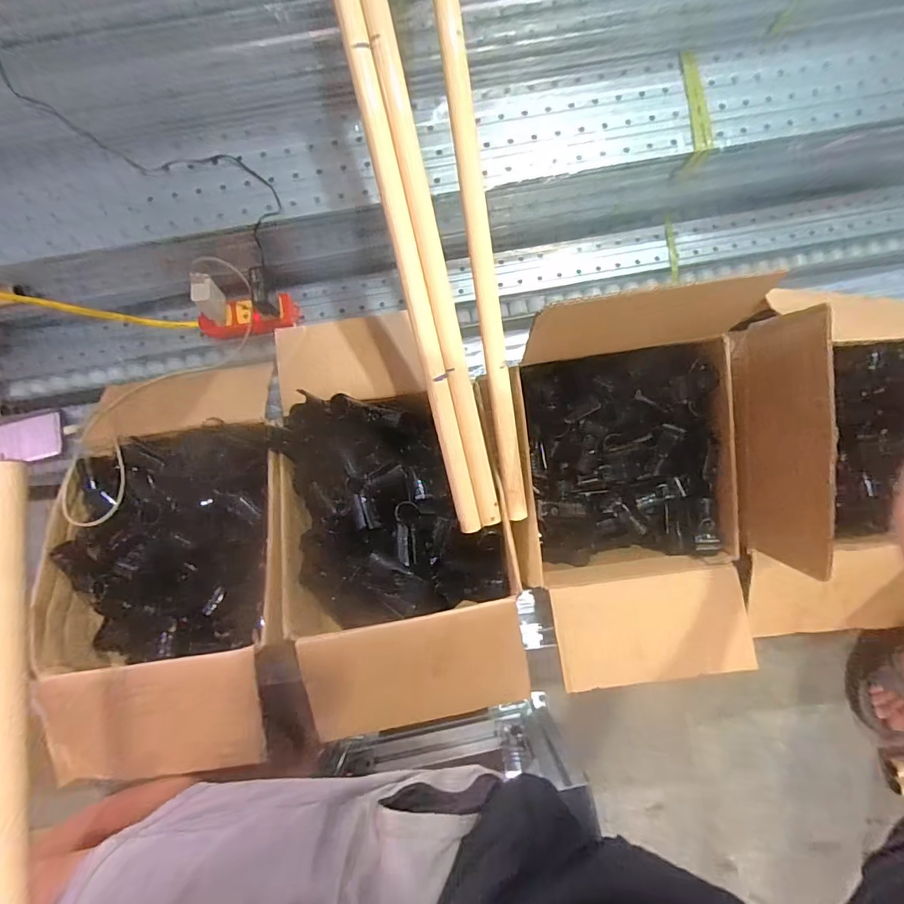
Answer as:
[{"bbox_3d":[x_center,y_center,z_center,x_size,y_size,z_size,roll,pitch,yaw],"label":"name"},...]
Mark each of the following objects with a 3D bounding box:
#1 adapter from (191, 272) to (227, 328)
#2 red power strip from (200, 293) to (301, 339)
[{"bbox_3d":[-0.388,-0.247,0.763,0.024,0.082,0.054,-2,80,1],"label":"adapter"},{"bbox_3d":[-0.355,-0.233,0.822,0.166,0.045,0.064,-12,80,-1],"label":"red power strip"}]

